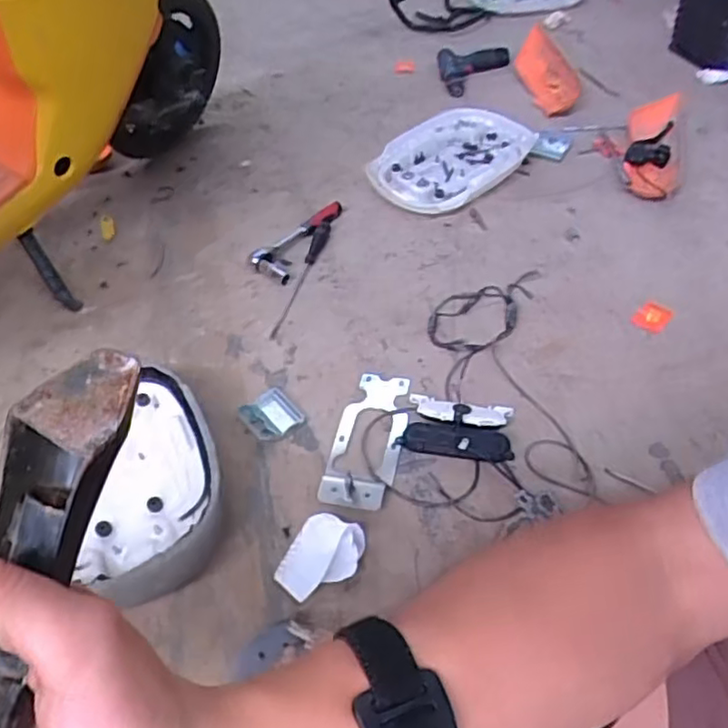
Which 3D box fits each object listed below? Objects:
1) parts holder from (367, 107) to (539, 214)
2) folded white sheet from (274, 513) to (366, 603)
[{"bbox_3d":[0.209,-0.478,1.495,0.392,0.040,0.272,-32,52,-23],"label":"parts holder"},{"bbox_3d":[-0.055,0.255,0.857,0.095,0.026,0.112,18,51,20],"label":"folded white sheet"}]

